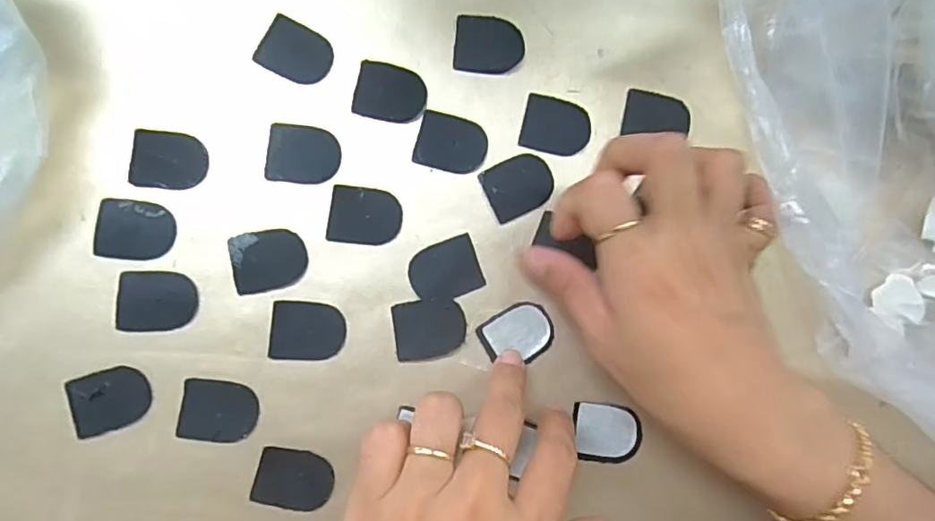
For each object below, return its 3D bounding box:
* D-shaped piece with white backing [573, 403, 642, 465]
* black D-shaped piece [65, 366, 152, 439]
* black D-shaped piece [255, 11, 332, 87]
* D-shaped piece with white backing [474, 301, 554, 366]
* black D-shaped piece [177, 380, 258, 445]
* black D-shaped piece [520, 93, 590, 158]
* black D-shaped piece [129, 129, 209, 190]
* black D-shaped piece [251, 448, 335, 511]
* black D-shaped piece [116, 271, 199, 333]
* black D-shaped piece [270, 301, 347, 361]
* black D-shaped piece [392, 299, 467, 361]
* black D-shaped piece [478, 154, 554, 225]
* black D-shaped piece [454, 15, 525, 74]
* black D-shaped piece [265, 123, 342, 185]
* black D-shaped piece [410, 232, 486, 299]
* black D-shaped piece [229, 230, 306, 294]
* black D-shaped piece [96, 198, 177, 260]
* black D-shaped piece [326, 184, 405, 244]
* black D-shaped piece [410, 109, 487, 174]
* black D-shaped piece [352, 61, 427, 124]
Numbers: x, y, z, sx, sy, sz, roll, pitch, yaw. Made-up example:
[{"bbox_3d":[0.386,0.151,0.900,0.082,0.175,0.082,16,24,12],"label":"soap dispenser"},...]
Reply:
[{"bbox_3d":[0.068,0.084,0.274,0.032,0.004,0.027,3,87,-4],"label":"D-shaped piece with white backing"},{"bbox_3d":[-0.162,0.063,0.258,0.034,0.004,0.026,-18,88,-5],"label":"black D-shaped piece"},{"bbox_3d":[-0.082,-0.100,0.274,0.033,0.004,0.026,27,85,-3],"label":"black D-shaped piece"},{"bbox_3d":[0.025,0.036,0.274,0.035,0.004,0.027,-32,90,-6],"label":"D-shaped piece with white backing"},{"bbox_3d":[-0.114,0.070,0.262,0.033,0.004,0.027,10,86,-4],"label":"black D-shaped piece"},{"bbox_3d":[0.045,-0.067,0.282,0.033,0.004,0.028,13,86,-4],"label":"black D-shaped piece"},{"bbox_3d":[-0.140,-0.047,0.266,0.033,0.004,0.026,5,86,-4],"label":"black D-shaped piece"},{"bbox_3d":[-0.079,0.101,0.259,0.035,0.004,0.025,13,86,-4],"label":"black D-shaped piece"},{"bbox_3d":[-0.143,0.019,0.261,0.033,0.004,0.027,2,87,-4],"label":"black D-shaped piece"},{"bbox_3d":[-0.075,0.033,0.265,0.033,0.004,0.027,3,87,-4],"label":"black D-shaped piece"},{"bbox_3d":[-0.018,0.032,0.271,0.033,0.004,0.027,-7,87,-5],"label":"black D-shaped piece"},{"bbox_3d":[0.026,-0.037,0.278,0.033,0.004,0.027,-25,89,-5],"label":"black D-shaped piece"},{"bbox_3d":[0.011,-0.107,0.281,0.034,0.004,0.028,4,87,-4],"label":"black D-shaped piece"},{"bbox_3d":[-0.078,-0.051,0.272,0.033,0.004,0.028,5,86,-4],"label":"black D-shaped piece"},{"bbox_3d":[-0.011,0.005,0.274,0.033,0.004,0.027,-19,88,-5],"label":"black D-shaped piece"},{"bbox_3d":[-0.093,0.000,0.266,0.033,0.004,0.028,-11,88,-5],"label":"black D-shaped piece"},{"bbox_3d":[-0.153,-0.014,0.262,0.034,0.004,0.027,8,86,-4],"label":"black D-shaped piece"},{"bbox_3d":[-0.049,-0.021,0.271,0.033,0.004,0.027,6,86,-4],"label":"black D-shaped piece"},{"bbox_3d":[-0.007,-0.057,0.277,0.034,0.004,0.027,15,86,-4],"label":"black D-shaped piece"},{"bbox_3d":[-0.037,-0.082,0.277,0.034,0.004,0.027,10,86,-4],"label":"black D-shaped piece"}]

